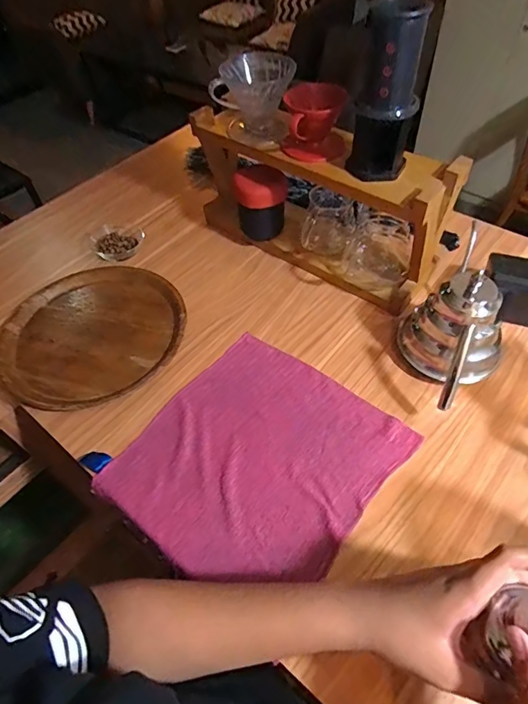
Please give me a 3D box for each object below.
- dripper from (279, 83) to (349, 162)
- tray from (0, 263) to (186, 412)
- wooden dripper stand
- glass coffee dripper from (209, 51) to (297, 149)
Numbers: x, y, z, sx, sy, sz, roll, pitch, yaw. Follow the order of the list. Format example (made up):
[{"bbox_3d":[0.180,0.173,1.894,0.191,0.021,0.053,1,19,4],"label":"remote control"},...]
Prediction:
[{"bbox_3d":[0.074,-0.334,0.637,0.089,0.084,0.094,2,52,5],"label":"dripper"},{"bbox_3d":[-0.284,-0.037,0.708,0.283,0.033,0.285,-2,52,2],"label":"tray"},{"bbox_3d":[0.088,-0.254,0.736,0.419,0.214,0.179,34,61,27],"label":"wooden dripper stand"},{"bbox_3d":[-0.013,-0.381,0.670,0.108,0.112,0.090,6,52,8],"label":"glass coffee dripper"}]

